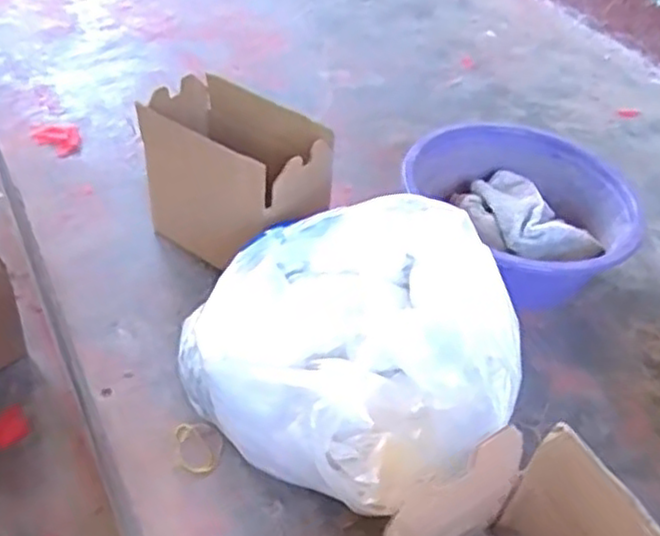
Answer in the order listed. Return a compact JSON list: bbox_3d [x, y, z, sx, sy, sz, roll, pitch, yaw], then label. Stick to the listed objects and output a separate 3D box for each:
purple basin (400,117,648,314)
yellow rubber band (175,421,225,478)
[{"bbox_3d":[0.251,-0.071,0.904,0.237,0.093,0.255,5,43,-4],"label":"purple basin"},{"bbox_3d":[-0.125,0.174,0.692,0.043,0.009,0.054,-10,51,-11],"label":"yellow rubber band"}]

